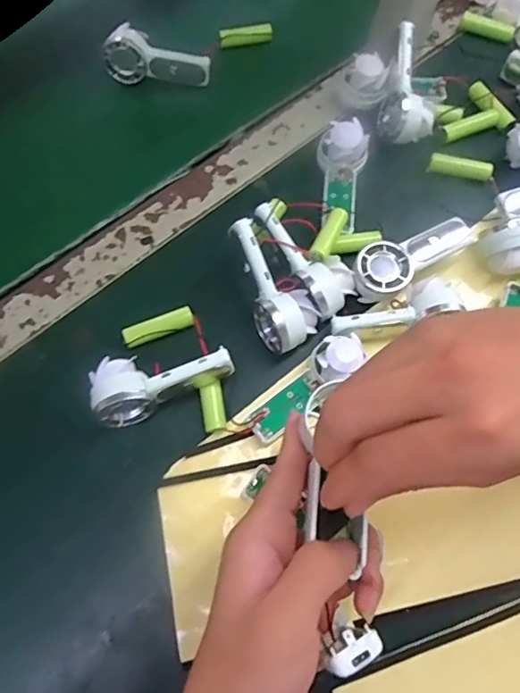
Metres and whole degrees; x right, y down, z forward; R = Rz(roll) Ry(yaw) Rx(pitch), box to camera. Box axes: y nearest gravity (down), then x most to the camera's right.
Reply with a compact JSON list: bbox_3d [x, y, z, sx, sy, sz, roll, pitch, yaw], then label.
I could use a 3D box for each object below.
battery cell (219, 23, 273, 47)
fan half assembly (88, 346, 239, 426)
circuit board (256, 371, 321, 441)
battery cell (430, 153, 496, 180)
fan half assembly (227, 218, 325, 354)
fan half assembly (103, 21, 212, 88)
[{"bbox_3d":[-0.013,-0.294,0.490,0.049,0.013,0.015,-15,70,-8],"label":"battery cell"},{"bbox_3d":[-0.067,0.019,0.348,0.091,0.029,0.039,-24,72,-11],"label":"fan half assembly"},{"bbox_3d":[0.019,0.039,0.351,0.053,0.006,0.020,-37,69,-16],"label":"circuit board"},{"bbox_3d":[0.168,-0.150,0.434,0.051,0.012,0.016,7,69,1],"label":"battery cell"},{"bbox_3d":[0.007,-0.043,0.361,0.039,0.031,0.091,-28,94,-10],"label":"fan half assembly"},{"bbox_3d":[-0.093,-0.256,0.466,0.091,0.031,0.037,21,70,6],"label":"fan half assembly"}]

